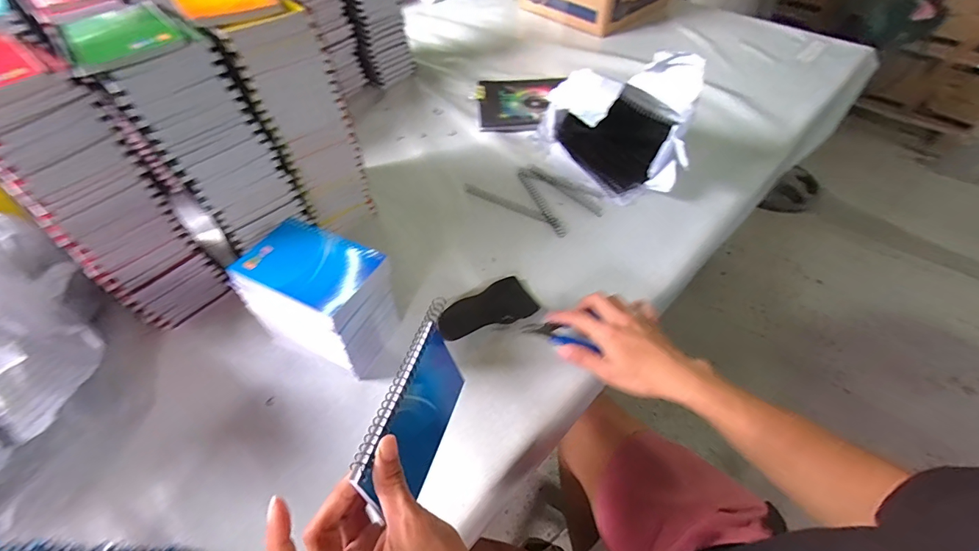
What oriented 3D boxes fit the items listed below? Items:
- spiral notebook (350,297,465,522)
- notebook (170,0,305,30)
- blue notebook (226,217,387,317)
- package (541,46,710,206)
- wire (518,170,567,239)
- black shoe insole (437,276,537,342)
[{"bbox_3d":[-0.052,0.098,0.314,0.009,0.082,0.145,-4,40,23],"label":"spiral notebook"},{"bbox_3d":[-0.266,-0.278,0.408,0.090,0.011,0.143,-37,61,-24],"label":"notebook"},{"bbox_3d":[-0.172,-0.013,0.388,0.124,0.008,0.080,20,56,16],"label":"blue notebook"},{"bbox_3d":[0.194,-0.227,0.594,0.136,0.163,0.209,-31,58,-21],"label":"package"},{"bbox_3d":[0.075,-0.110,0.612,0.016,0.006,0.152,-17,54,-12],"label":"wire"},{"bbox_3d":[-0.005,0.043,0.495,0.117,0.008,0.057,-23,56,-16],"label":"black shoe insole"}]

